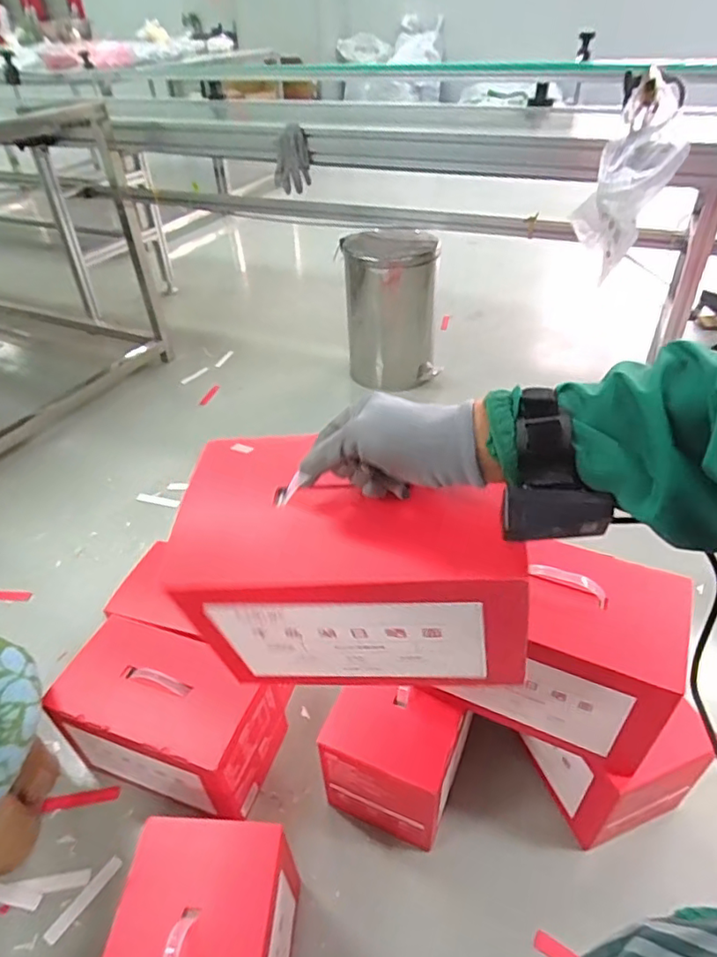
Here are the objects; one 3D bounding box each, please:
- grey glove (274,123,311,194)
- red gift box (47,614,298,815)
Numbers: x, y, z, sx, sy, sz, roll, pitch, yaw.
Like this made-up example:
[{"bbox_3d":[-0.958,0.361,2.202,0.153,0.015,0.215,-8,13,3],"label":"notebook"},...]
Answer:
[{"bbox_3d":[-0.177,-0.870,1.582,0.128,0.179,0.039,35,48,11],"label":"grey glove"},{"bbox_3d":[-0.294,0.372,0.894,0.305,0.181,0.167,12,42,18],"label":"red gift box"}]

